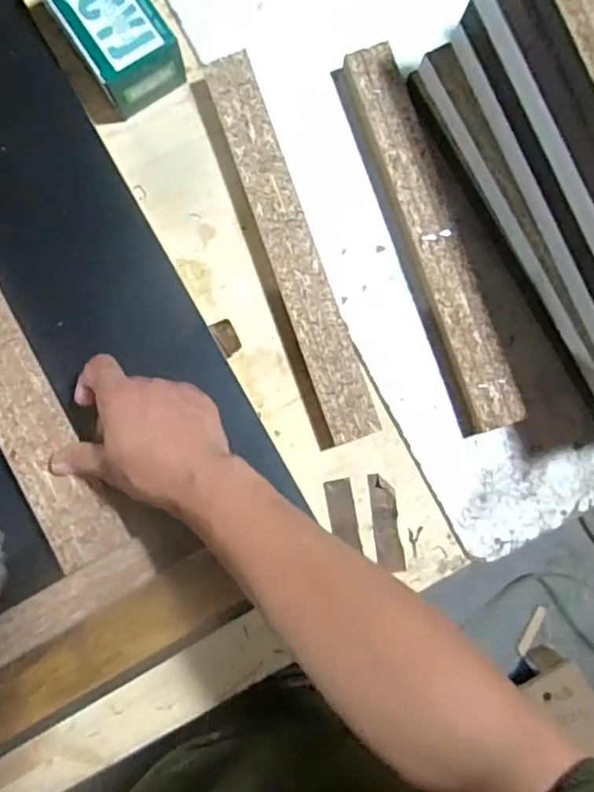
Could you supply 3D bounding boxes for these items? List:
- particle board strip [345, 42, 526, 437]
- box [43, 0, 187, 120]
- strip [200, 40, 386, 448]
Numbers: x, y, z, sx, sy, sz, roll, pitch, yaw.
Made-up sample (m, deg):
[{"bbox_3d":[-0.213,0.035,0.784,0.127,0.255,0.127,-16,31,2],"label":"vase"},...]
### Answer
[{"bbox_3d":[0.103,-0.122,0.434,0.036,0.020,0.305,-18,87,-2],"label":"particle board strip"},{"bbox_3d":[-0.144,-0.282,0.430,0.068,0.055,0.116,-33,87,-3],"label":"box"},{"bbox_3d":[-0.005,-0.113,0.433,0.040,0.022,0.305,-18,87,-2],"label":"strip"}]

